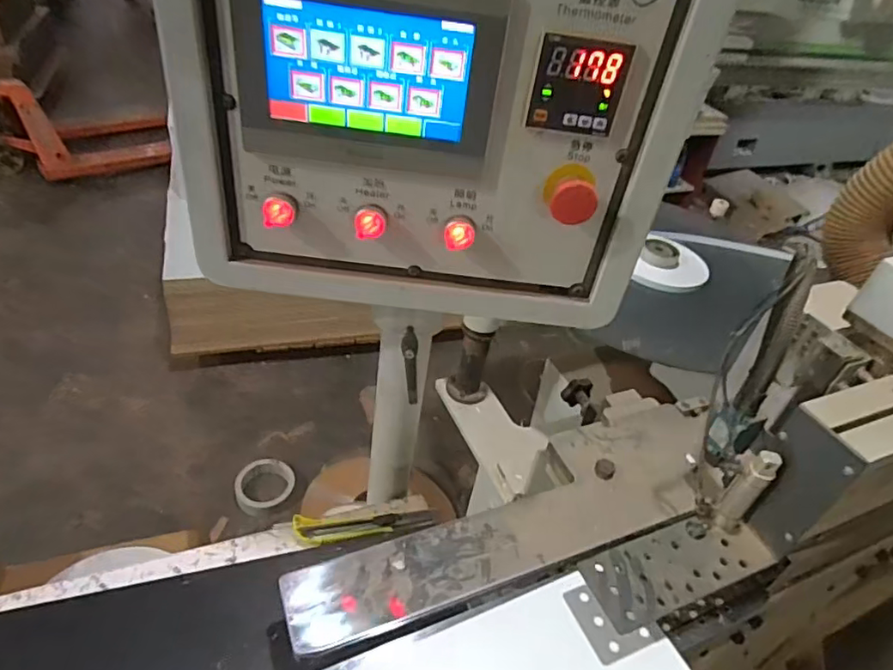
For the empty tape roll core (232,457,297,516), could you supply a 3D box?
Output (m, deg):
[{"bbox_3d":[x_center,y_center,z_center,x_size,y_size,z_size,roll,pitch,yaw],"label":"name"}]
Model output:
[{"bbox_3d":[-0.582,0.488,1.812,0.176,0.044,0.194,6,40,-5],"label":"empty tape roll core"}]

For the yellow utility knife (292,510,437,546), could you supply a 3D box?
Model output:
[{"bbox_3d":[-0.110,0.257,0.772,0.187,0.029,0.045,-6,44,-13],"label":"yellow utility knife"}]

